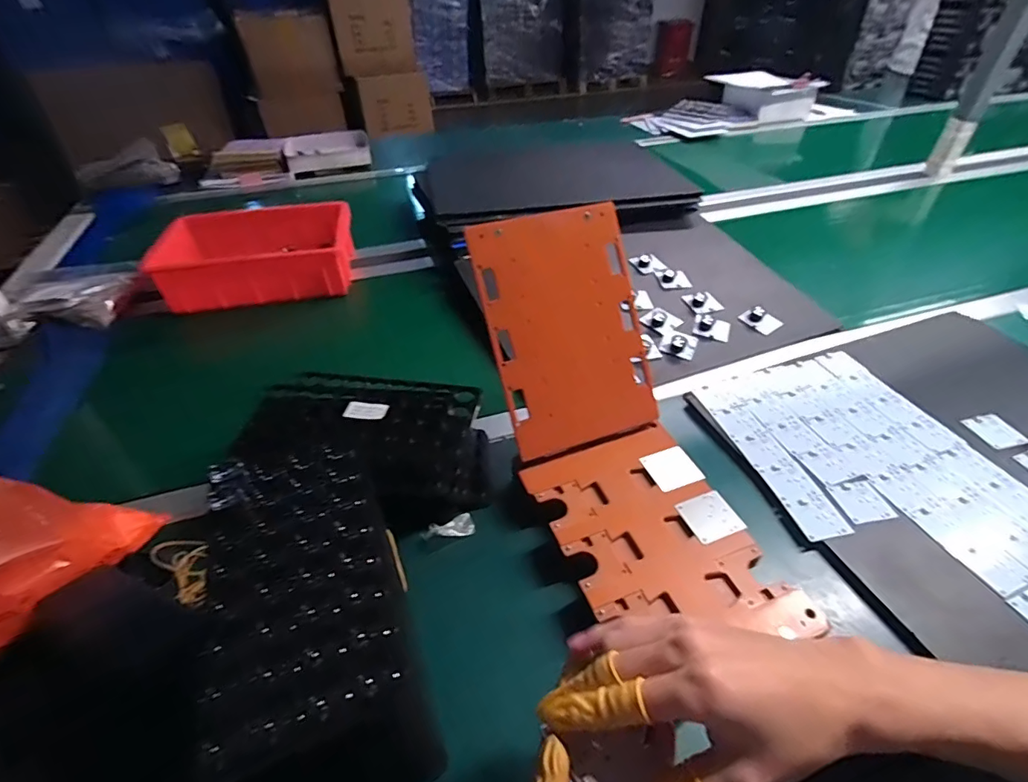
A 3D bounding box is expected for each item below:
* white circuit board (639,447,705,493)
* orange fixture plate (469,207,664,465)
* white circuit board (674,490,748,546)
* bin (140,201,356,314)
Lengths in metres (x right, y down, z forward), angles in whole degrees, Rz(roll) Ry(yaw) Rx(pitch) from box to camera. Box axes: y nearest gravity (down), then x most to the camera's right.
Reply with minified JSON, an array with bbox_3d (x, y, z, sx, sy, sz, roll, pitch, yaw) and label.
[{"bbox_3d":[0.163,0.079,0.506,0.047,0.004,0.048,-17,44,-10],"label":"white circuit board"},{"bbox_3d":[0.057,-0.064,0.508,0.160,0.234,0.008,-16,7,-14],"label":"orange fixture plate"},{"bbox_3d":[0.183,0.117,0.459,0.047,0.004,0.046,-17,43,-11],"label":"white circuit board"},{"bbox_3d":[-0.442,-0.235,0.859,0.311,0.084,0.230,-9,43,-9],"label":"bin"}]

